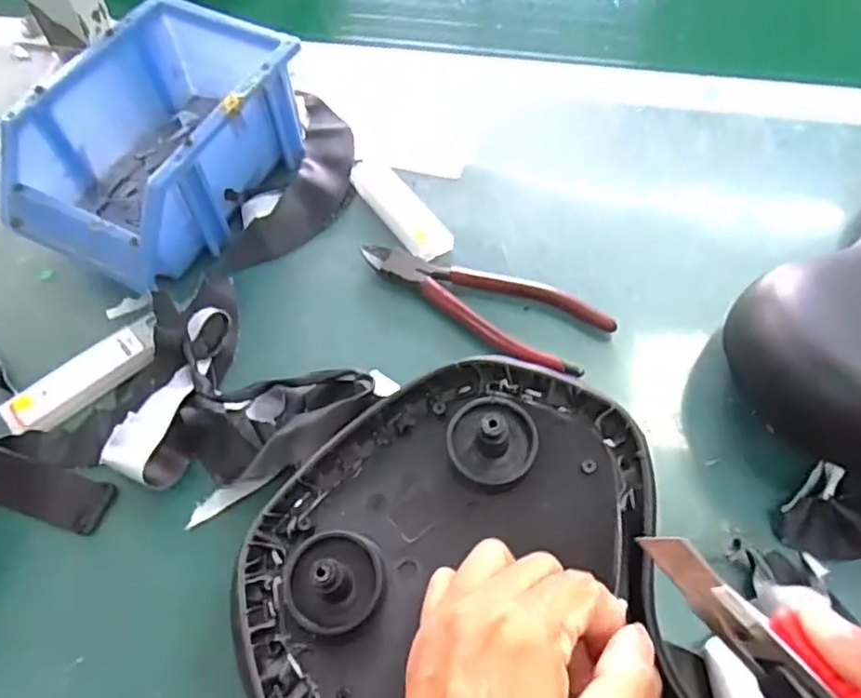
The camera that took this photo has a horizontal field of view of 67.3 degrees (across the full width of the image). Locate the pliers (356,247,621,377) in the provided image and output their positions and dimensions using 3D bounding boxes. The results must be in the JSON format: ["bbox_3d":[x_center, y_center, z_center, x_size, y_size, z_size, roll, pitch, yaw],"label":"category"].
[{"bbox_3d":[0.033,-0.035,0.395,0.149,0.011,0.056,34,65,20],"label":"pliers"}]

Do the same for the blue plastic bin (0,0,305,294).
[{"bbox_3d":[-0.171,-0.129,0.415,0.120,0.077,0.177,24,62,16],"label":"blue plastic bin"}]

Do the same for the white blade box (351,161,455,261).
[{"bbox_3d":[-0.020,-0.093,0.426,0.026,0.013,0.090,-31,63,-17],"label":"white blade box"}]

